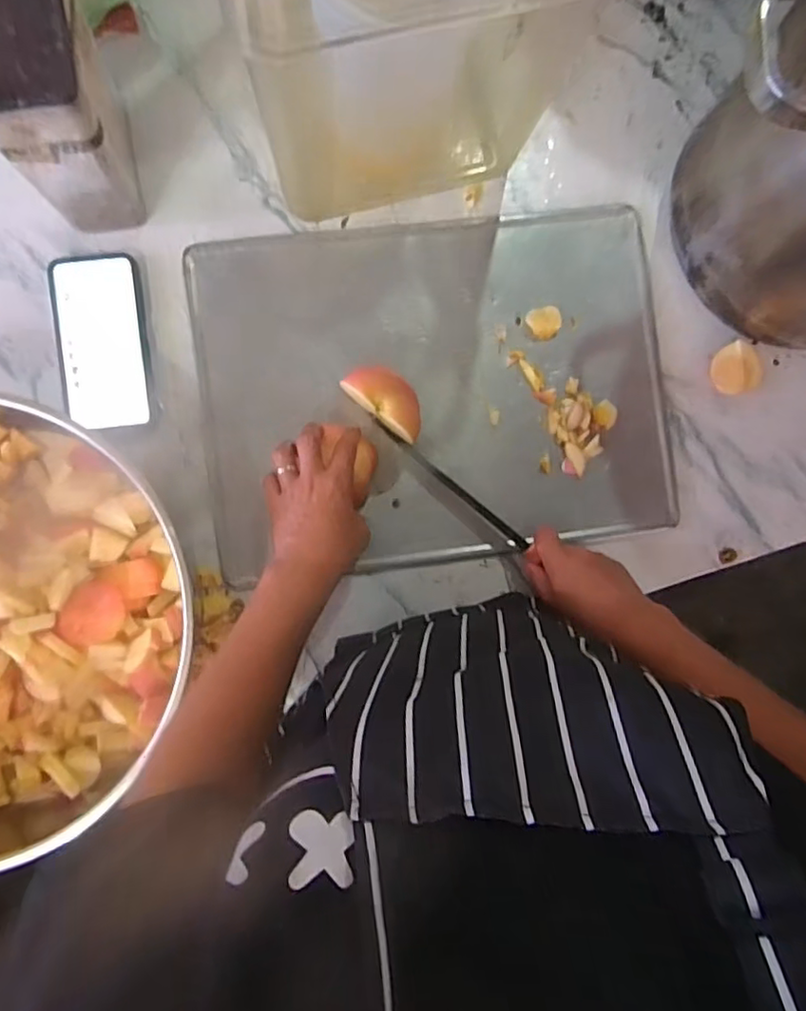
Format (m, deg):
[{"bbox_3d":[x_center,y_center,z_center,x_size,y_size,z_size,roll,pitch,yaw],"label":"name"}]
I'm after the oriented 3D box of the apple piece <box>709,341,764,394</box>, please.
[{"bbox_3d":[0.335,-0.137,0.616,0.054,0.019,0.049,-29,90,-5],"label":"apple piece"}]

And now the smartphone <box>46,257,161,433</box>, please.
[{"bbox_3d":[-0.281,-0.151,0.571,0.080,0.012,0.166,-8,89,-5],"label":"smartphone"}]

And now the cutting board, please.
[{"bbox_3d":[0.034,-0.114,0.600,0.448,0.020,0.326,-7,90,-5],"label":"cutting board"}]

